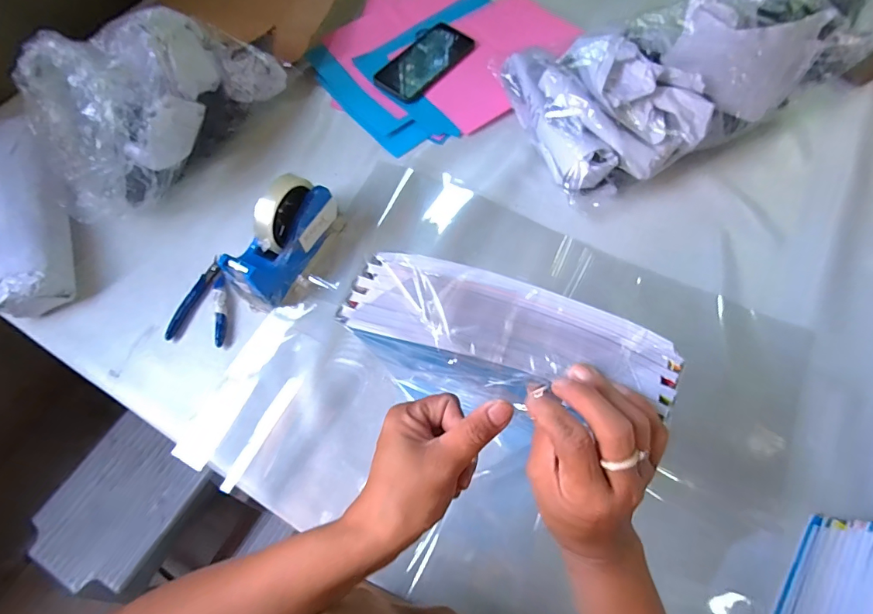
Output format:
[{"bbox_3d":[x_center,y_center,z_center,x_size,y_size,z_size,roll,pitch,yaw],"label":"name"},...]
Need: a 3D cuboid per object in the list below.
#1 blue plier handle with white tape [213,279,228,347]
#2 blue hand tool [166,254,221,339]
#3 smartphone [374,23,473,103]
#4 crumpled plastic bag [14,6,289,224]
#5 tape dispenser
[{"bbox_3d":[-0.268,0.005,0.544,0.016,0.010,0.089,-9,67,-2],"label":"blue plier handle with white tape"},{"bbox_3d":[-0.306,-0.012,0.552,0.013,0.009,0.115,19,69,10],"label":"blue hand tool"},{"bbox_3d":[-0.017,-0.398,0.711,0.083,0.011,0.172,38,73,16],"label":"smartphone"},{"bbox_3d":[-0.352,-0.267,0.548,0.153,0.141,0.324,38,73,16],"label":"crumpled plastic bag"},{"bbox_3d":[-0.180,-0.082,0.527,0.055,0.104,0.152,29,71,13],"label":"tape dispenser"}]

